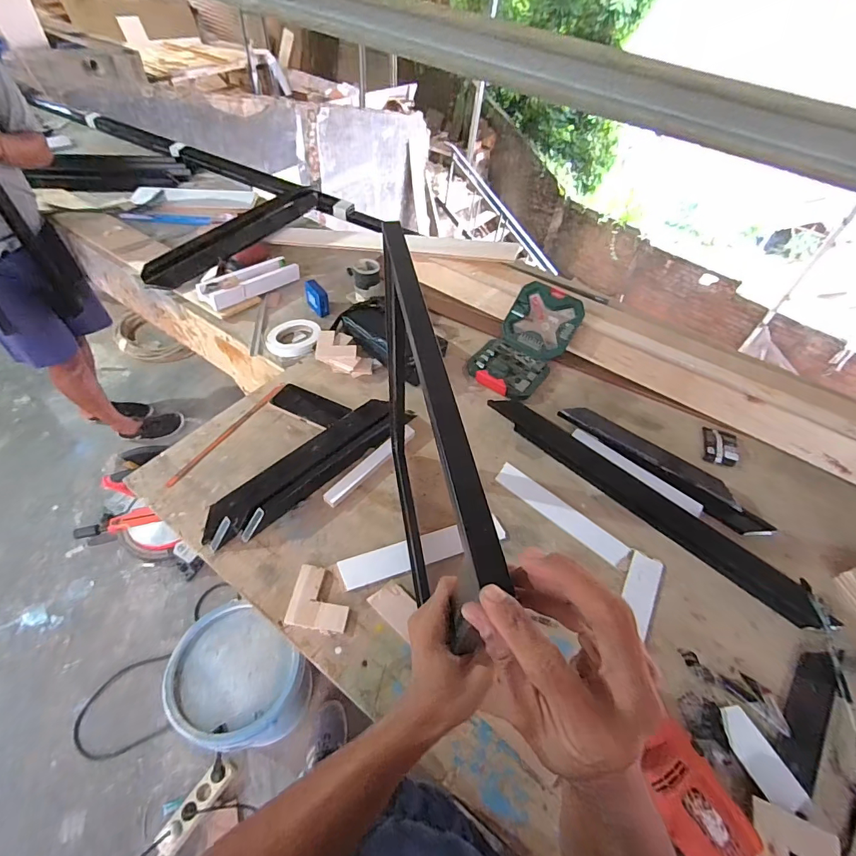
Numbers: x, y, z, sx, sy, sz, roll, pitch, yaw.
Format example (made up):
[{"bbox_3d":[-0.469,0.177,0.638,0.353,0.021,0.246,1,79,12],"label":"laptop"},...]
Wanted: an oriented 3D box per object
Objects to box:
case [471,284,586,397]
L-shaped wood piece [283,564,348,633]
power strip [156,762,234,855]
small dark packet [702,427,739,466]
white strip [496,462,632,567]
[{"bbox_3d":[0.241,-0.225,1.038,0.178,0.132,0.312,30,55,18],"label":"case"},{"bbox_3d":[-0.166,0.266,0.673,0.090,0.010,0.092,9,51,2],"label":"L-shaped wood piece"},{"bbox_3d":[-0.591,0.966,1.097,0.055,0.030,0.195,30,53,18],"label":"power strip"},{"bbox_3d":[0.643,0.042,0.943,0.073,0.012,0.087,19,52,10],"label":"small dark packet"},{"bbox_3d":[0.251,0.158,0.818,0.266,0.010,0.051,36,70,22],"label":"white strip"}]

